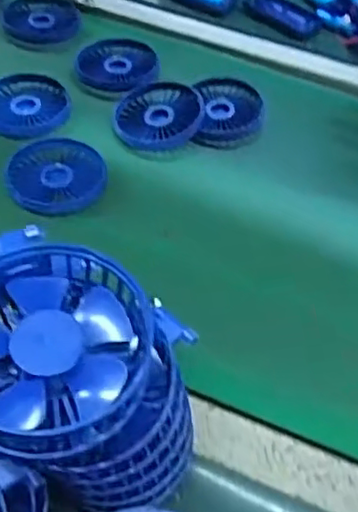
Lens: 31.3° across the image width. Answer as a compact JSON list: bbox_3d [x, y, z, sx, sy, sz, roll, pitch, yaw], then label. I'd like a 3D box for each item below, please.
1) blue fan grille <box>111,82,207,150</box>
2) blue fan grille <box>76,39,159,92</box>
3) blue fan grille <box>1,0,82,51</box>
[{"bbox_3d":[-0.020,-0.140,0.632,0.084,0.018,0.088,2,50,-3],"label":"blue fan grille"},{"bbox_3d":[-0.065,-0.204,0.681,0.086,0.010,0.089,5,50,-1],"label":"blue fan grille"},{"bbox_3d":[-0.158,-0.271,0.733,0.085,0.017,0.093,2,50,-3],"label":"blue fan grille"}]

